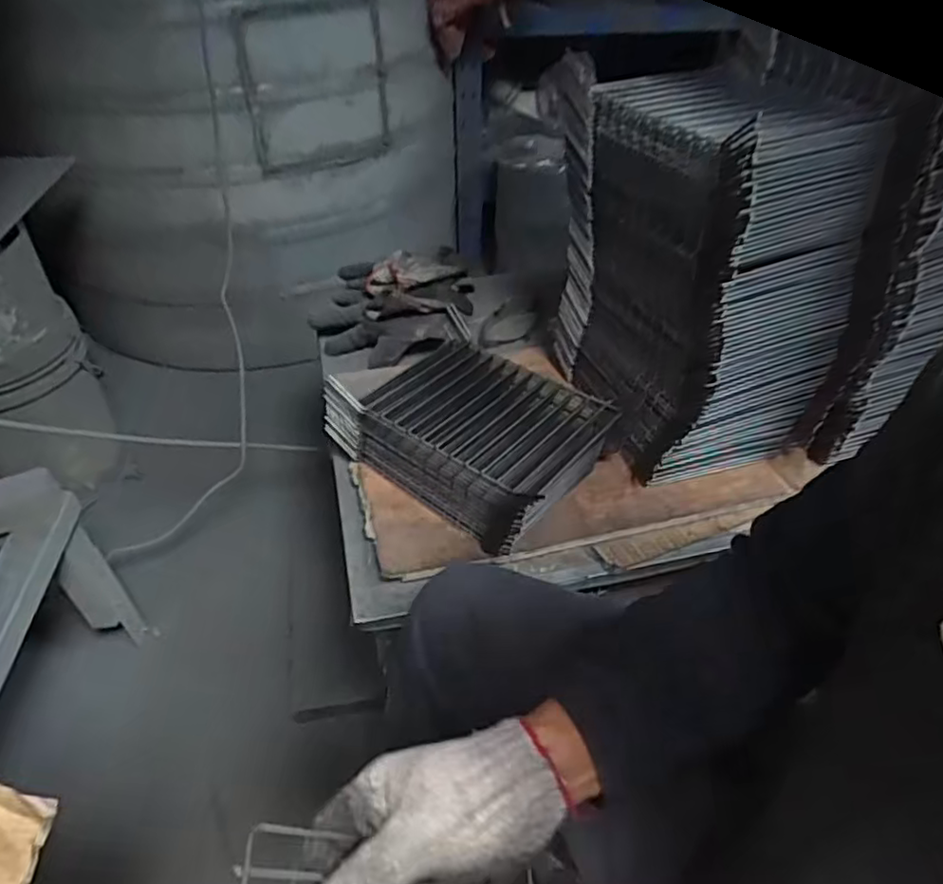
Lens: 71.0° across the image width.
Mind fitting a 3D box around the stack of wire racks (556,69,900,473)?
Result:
[{"bbox_3d":[0.265,-0.197,0.787,0.242,0.359,0.279,-16,44,-17],"label":"stack of wire racks"}]

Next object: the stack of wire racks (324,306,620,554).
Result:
[{"bbox_3d":[0.003,-0.016,0.795,0.283,0.094,0.214,29,49,28],"label":"stack of wire racks"}]

